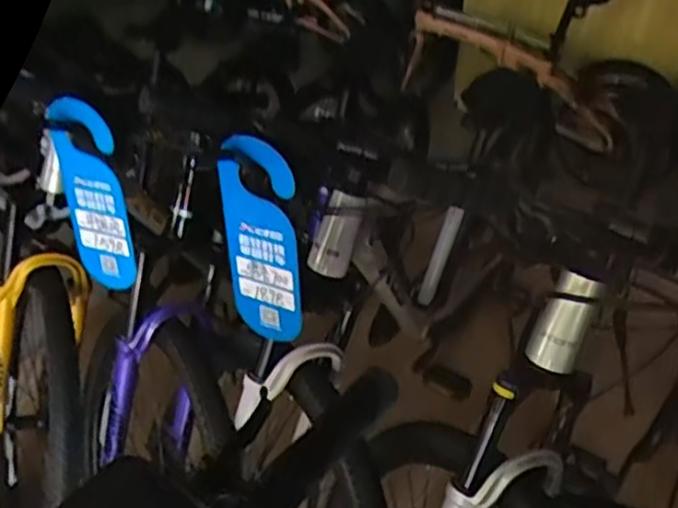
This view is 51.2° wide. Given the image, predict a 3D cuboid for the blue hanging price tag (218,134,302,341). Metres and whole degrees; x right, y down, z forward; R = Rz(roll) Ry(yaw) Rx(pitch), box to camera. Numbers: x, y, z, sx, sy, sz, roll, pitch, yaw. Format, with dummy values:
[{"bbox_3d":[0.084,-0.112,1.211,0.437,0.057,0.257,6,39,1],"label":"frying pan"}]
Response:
[{"bbox_3d":[-0.091,-0.009,0.816,0.095,0.278,0.009,15,39,20],"label":"blue hanging price tag"}]

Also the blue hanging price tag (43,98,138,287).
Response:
[{"bbox_3d":[-0.318,-0.069,0.922,0.093,0.282,0.010,13,37,17],"label":"blue hanging price tag"}]

